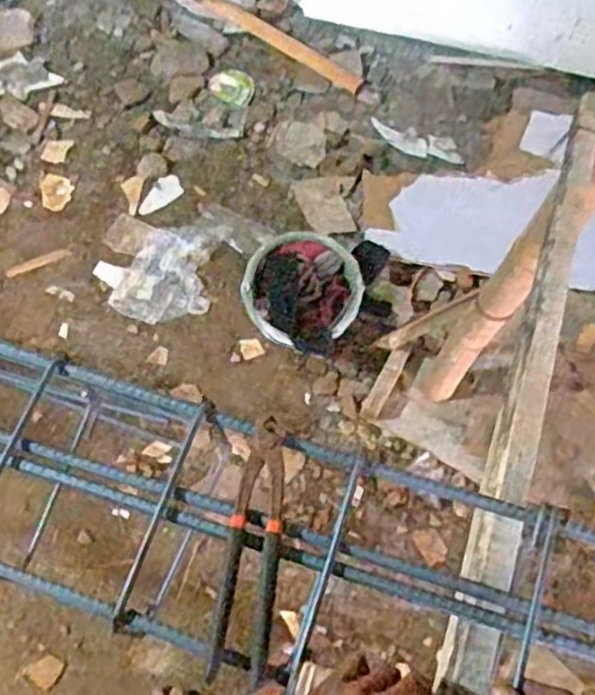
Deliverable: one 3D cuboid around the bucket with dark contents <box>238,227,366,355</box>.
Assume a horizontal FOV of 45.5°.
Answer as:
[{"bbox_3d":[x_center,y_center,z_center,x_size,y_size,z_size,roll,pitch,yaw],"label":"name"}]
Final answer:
[{"bbox_3d":[0.009,-0.105,1.519,0.232,0.169,0.225,1,68,-3],"label":"bucket with dark contents"}]

